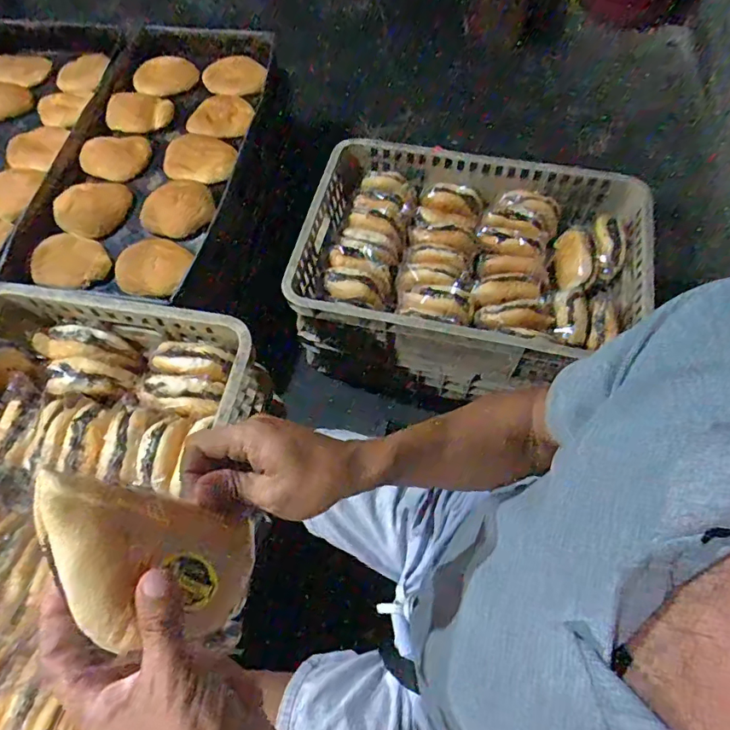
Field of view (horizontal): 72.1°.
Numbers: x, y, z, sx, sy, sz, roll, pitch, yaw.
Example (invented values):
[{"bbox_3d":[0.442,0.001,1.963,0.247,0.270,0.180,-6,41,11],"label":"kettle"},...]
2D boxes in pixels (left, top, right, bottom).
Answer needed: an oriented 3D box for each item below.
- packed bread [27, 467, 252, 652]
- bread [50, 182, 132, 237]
[{"bbox_3d":[-0.131,0.116,0.292,0.128,0.032,0.075,27,59,-33],"label":"packed bread"},{"bbox_3d":[-0.556,-0.319,1.030,0.153,0.049,0.104,-23,64,-9],"label":"bread"}]

